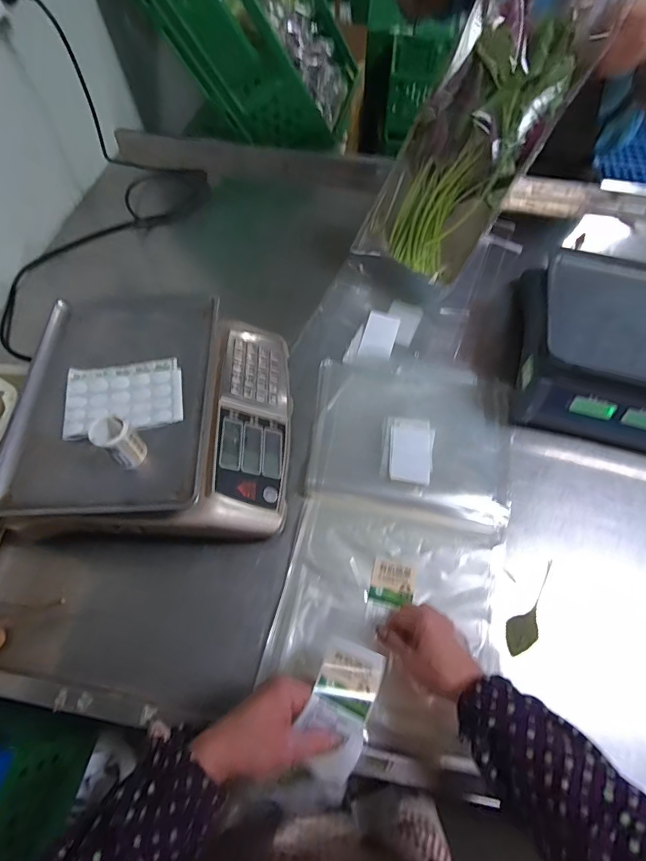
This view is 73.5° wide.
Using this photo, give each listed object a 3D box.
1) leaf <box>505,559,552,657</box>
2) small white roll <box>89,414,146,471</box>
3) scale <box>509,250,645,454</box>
[{"bbox_3d":[0.269,0.225,0.546,0.038,0.005,0.128,37,67,20],"label":"leaf"},{"bbox_3d":[-0.236,0.016,0.507,0.045,0.066,0.038,38,68,17],"label":"small white roll"},{"bbox_3d":[0.486,-0.136,0.671,0.328,0.127,0.308,14,61,8],"label":"scale"}]

